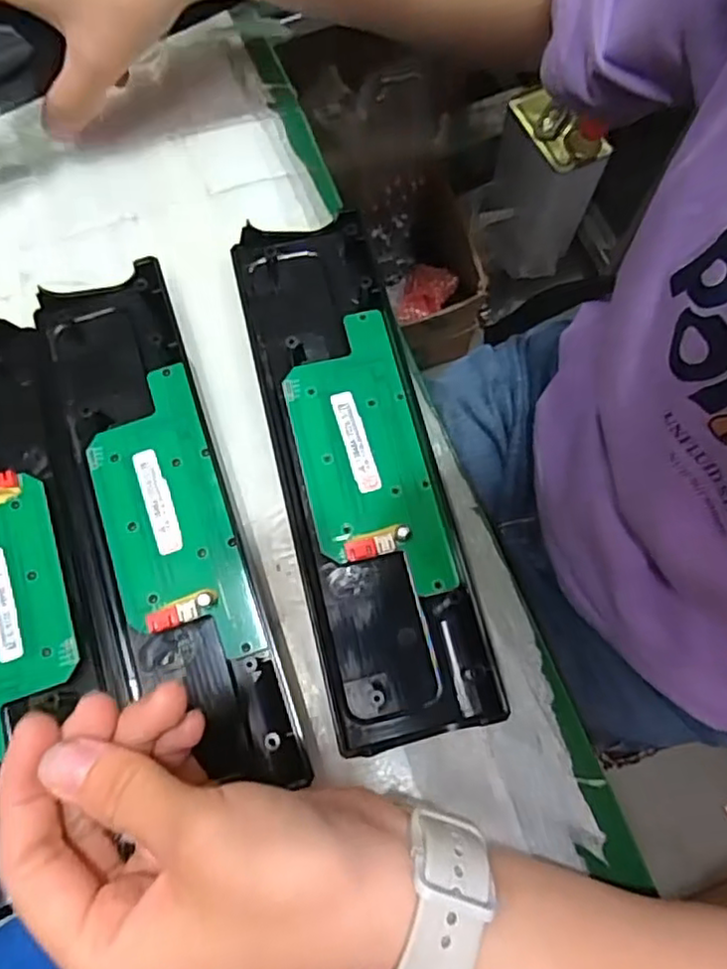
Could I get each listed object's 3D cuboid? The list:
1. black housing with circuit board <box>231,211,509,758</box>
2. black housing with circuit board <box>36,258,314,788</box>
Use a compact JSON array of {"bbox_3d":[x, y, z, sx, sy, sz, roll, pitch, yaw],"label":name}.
[{"bbox_3d":[-0.004,-0.015,0.290,0.069,0.025,0.243,-13,74,-4],"label":"black housing with circuit board"},{"bbox_3d":[-0.095,0.011,0.284,0.073,0.018,0.238,-19,74,-6],"label":"black housing with circuit board"}]

